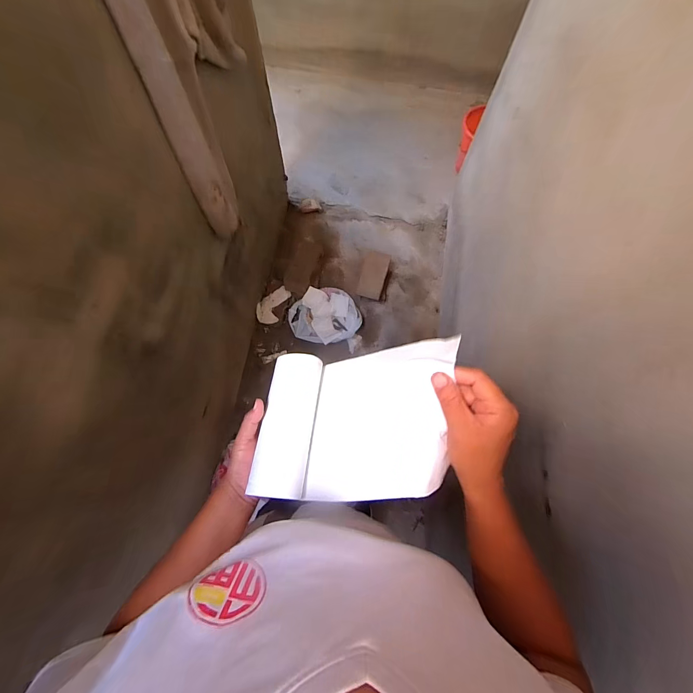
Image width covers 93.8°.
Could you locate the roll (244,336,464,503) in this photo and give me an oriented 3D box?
[{"bbox_3d":[-0.002,0.090,0.395,0.221,0.167,0.188,3,72,0],"label":"roll"}]

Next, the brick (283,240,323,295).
[{"bbox_3d":[-0.211,-0.389,1.566,0.121,0.063,0.274,23,93,6],"label":"brick"}]

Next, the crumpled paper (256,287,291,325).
[{"bbox_3d":[-0.364,-0.208,1.614,0.122,0.039,0.211,20,73,5],"label":"crumpled paper"}]

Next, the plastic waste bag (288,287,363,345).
[{"bbox_3d":[-0.111,-0.140,1.579,0.325,0.110,0.295,-25,74,-9],"label":"plastic waste bag"}]

